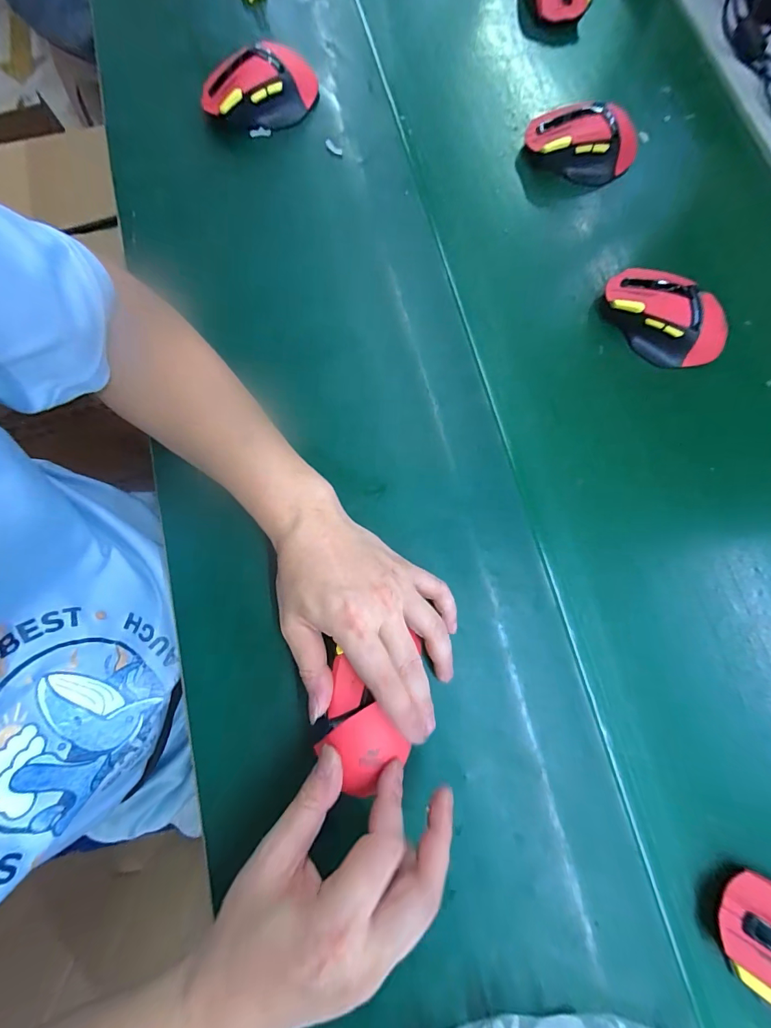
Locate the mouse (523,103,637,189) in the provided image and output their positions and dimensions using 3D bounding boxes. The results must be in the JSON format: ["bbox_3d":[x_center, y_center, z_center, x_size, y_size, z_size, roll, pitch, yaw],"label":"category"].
[{"bbox_3d":[0.208,-0.389,0.410,0.116,0.039,0.061,11,77,1],"label":"mouse"}]

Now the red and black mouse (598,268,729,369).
[{"bbox_3d":[0.262,-0.182,0.367,0.117,0.041,0.059,32,78,6],"label":"red and black mouse"}]

